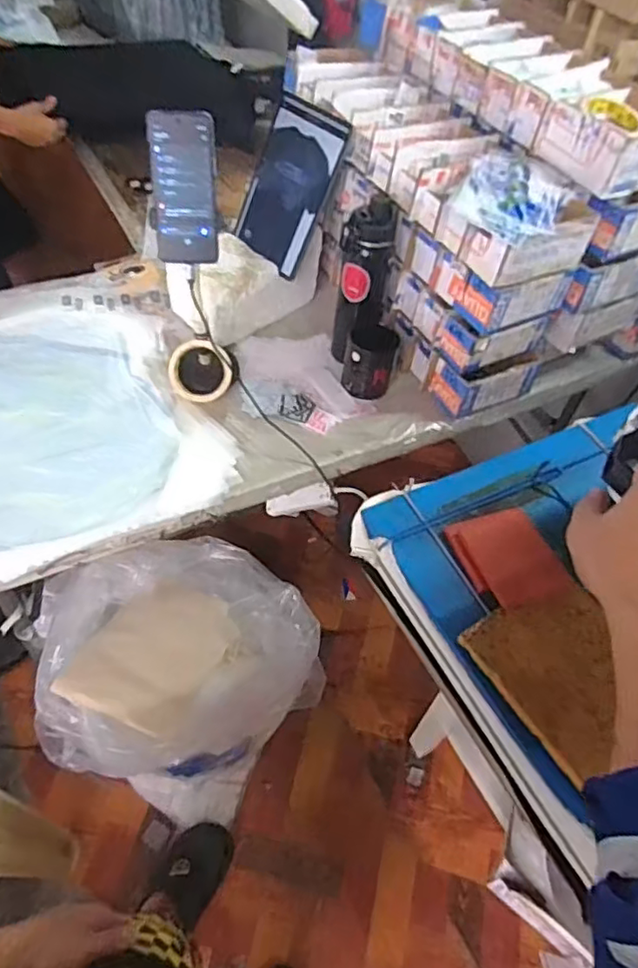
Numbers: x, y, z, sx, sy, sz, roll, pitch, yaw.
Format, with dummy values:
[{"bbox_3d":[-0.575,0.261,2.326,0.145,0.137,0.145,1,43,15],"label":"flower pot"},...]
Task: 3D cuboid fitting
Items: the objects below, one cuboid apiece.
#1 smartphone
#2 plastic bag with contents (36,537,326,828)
[{"bbox_3d":[-0.166,-0.365,0.764,0.075,0.172,0.011,-5,27,-14],"label":"smartphone"},{"bbox_3d":[-0.286,0.360,1.185,0.436,0.496,0.440,39,58,23],"label":"plastic bag with contents"}]

